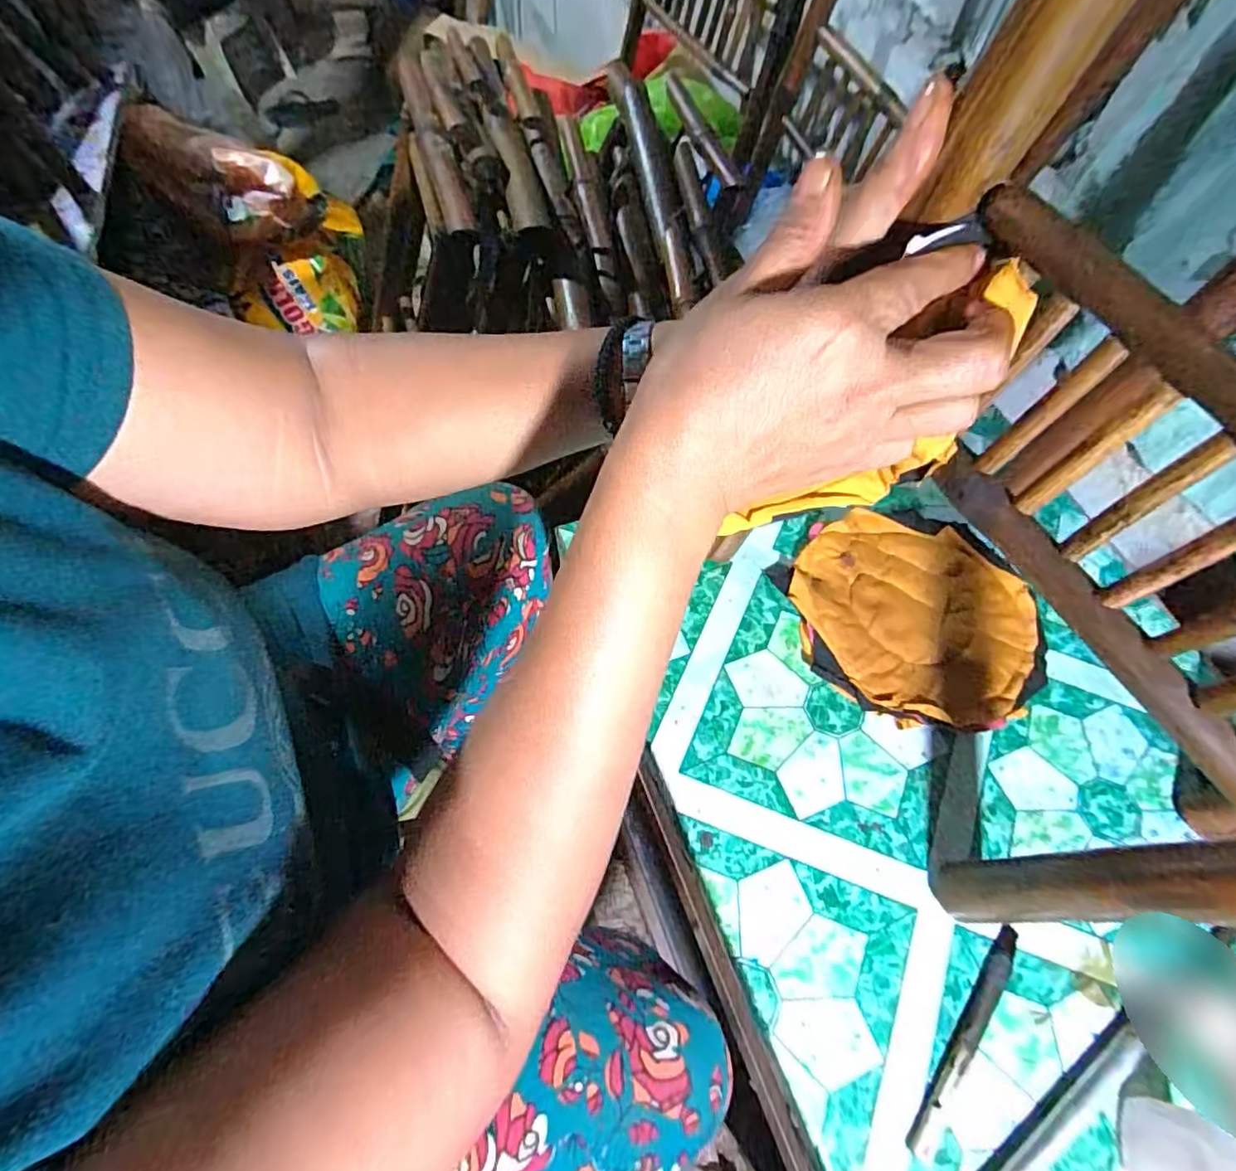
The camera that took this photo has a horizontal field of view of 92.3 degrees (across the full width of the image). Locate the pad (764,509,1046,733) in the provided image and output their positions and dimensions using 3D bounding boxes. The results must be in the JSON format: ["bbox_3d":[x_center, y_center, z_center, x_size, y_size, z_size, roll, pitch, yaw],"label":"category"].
[{"bbox_3d":[0.213,0.022,0.430,0.180,0.017,0.160,42,71,14],"label":"pad"}]

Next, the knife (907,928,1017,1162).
[{"bbox_3d":[0.194,0.248,0.329,0.012,0.011,0.126,41,70,13],"label":"knife"}]

